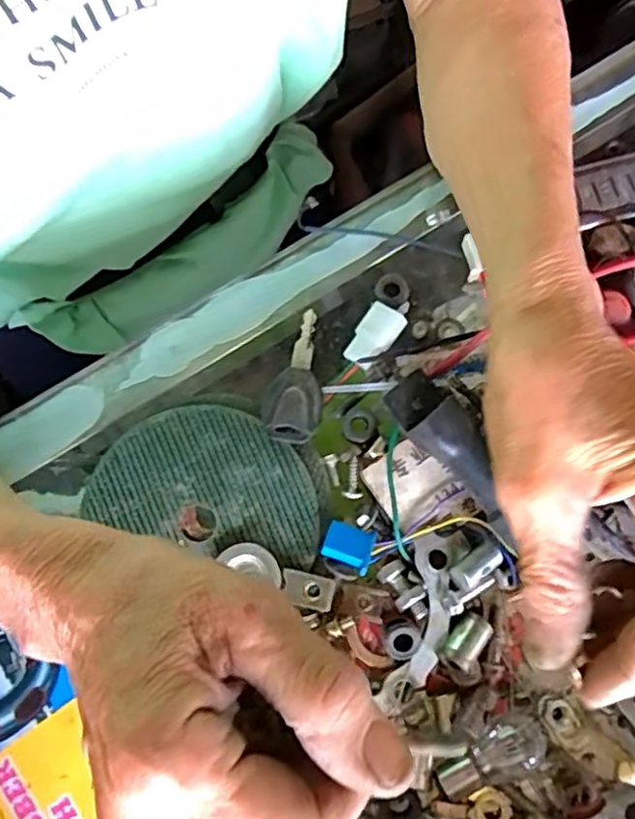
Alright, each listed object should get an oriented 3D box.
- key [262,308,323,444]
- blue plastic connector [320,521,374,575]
[{"bbox_3d":[-0.007,-0.015,0.301,0.025,0.007,0.062,13,79,4],"label":"key"},{"bbox_3d":[0.013,0.059,0.285,0.022,0.009,0.018,18,79,5],"label":"blue plastic connector"}]

